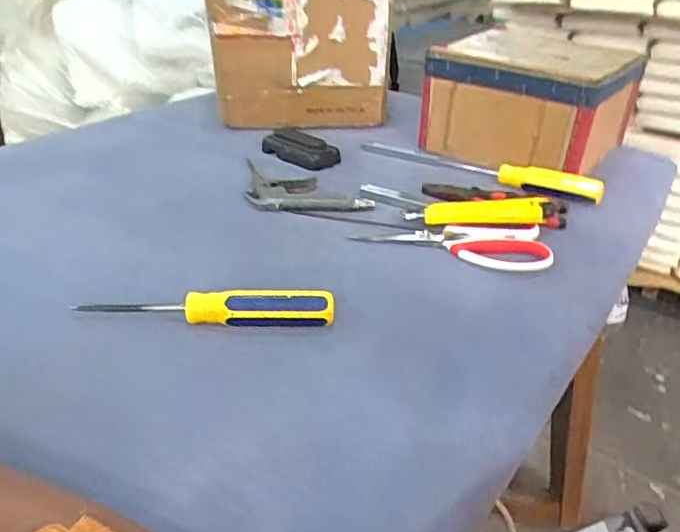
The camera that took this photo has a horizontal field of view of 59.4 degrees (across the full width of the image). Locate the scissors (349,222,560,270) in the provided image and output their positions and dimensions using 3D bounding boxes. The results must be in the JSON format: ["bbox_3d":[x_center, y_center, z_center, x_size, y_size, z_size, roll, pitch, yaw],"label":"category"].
[{"bbox_3d":[0.108,-0.020,0.569,0.175,0.019,0.072,1,31,0],"label":"scissors"}]

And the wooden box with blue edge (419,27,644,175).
[{"bbox_3d":[0.237,-0.205,0.766,0.219,0.137,0.170,23,37,31],"label":"wooden box with blue edge"}]

